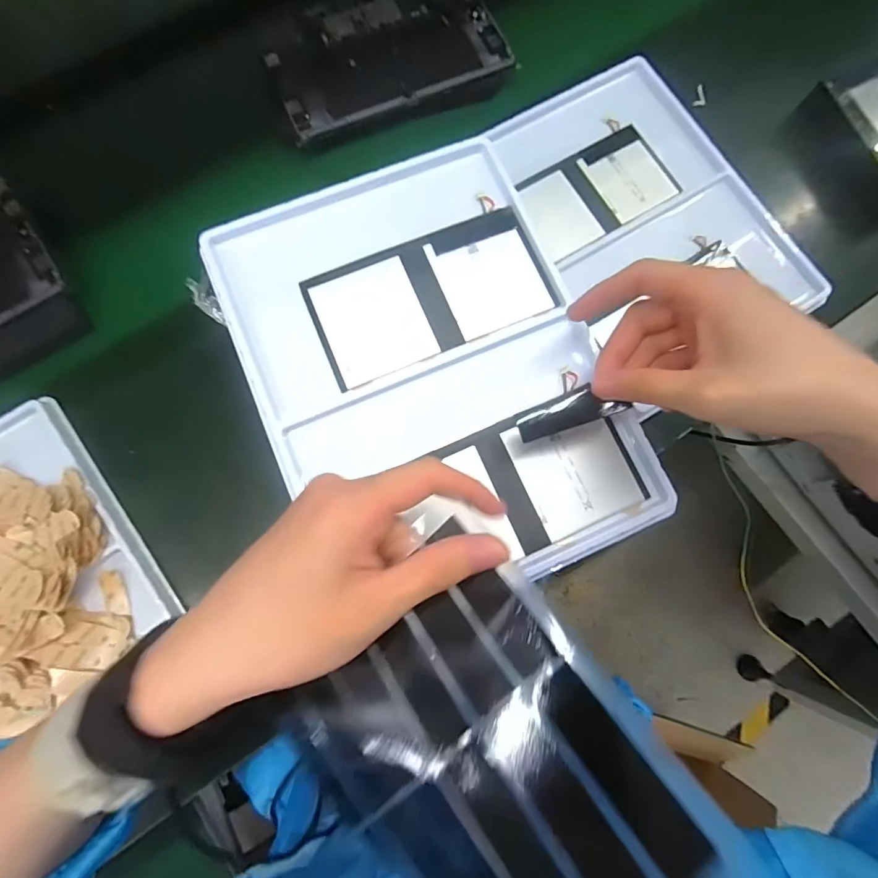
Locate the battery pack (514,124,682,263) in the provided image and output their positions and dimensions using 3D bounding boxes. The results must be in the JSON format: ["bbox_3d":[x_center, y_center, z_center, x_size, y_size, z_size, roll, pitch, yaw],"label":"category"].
[{"bbox_3d":[0.161,-0.254,0.449,0.154,0.008,0.088,-31,79,-7],"label":"battery pack"}]

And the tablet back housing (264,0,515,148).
[{"bbox_3d":[-0.062,-0.433,0.495,0.252,0.013,0.168,-20,78,-5],"label":"tablet back housing"}]

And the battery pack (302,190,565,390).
[{"bbox_3d":[-0.005,-0.109,0.329,0.174,0.009,0.089,-23,78,-6],"label":"battery pack"}]

